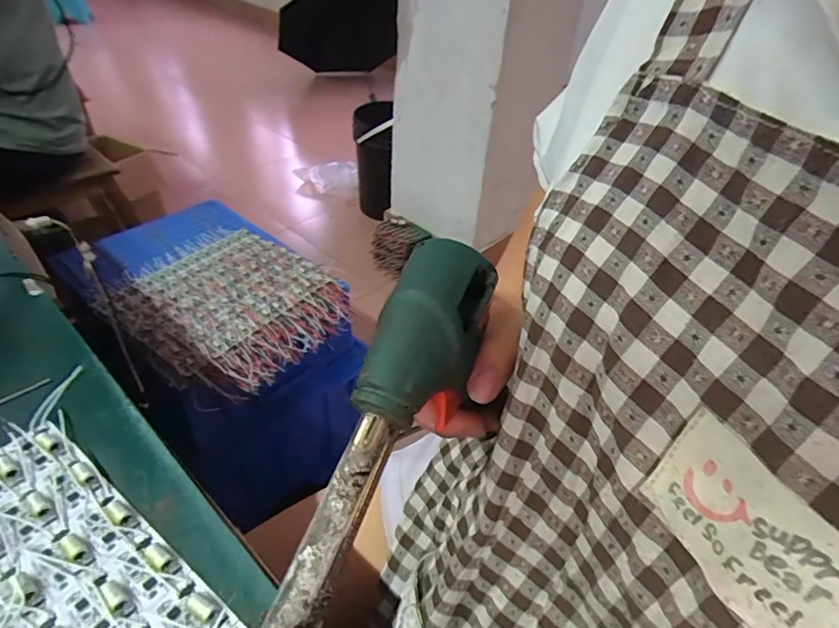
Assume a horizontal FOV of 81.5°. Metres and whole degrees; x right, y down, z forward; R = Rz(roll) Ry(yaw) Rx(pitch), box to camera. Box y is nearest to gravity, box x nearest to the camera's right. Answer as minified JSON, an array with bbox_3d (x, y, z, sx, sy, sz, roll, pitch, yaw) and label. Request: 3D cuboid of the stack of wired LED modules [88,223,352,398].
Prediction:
[{"bbox_3d":[-0.324,-0.032,0.809,0.372,0.035,0.297,30,43,26],"label":"stack of wired LED modules"}]

